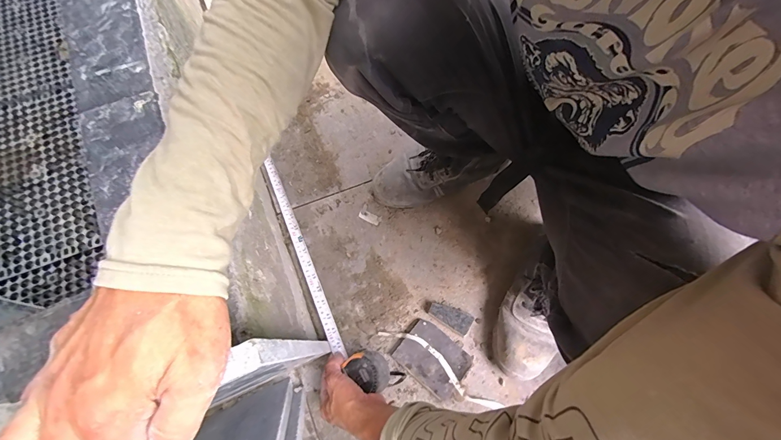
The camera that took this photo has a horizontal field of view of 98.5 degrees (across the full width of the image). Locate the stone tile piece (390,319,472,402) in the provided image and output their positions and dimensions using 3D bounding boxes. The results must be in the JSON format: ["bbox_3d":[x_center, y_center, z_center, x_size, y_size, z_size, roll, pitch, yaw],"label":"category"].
[{"bbox_3d":[0.072,0.235,0.575,0.113,0.014,0.086,39,74,11],"label":"stone tile piece"}]

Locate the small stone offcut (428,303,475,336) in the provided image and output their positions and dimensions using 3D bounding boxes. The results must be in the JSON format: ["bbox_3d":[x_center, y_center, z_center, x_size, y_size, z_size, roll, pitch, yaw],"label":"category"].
[{"bbox_3d":[0.106,0.170,0.598,0.074,0.018,0.036,31,73,9],"label":"small stone offcut"}]

